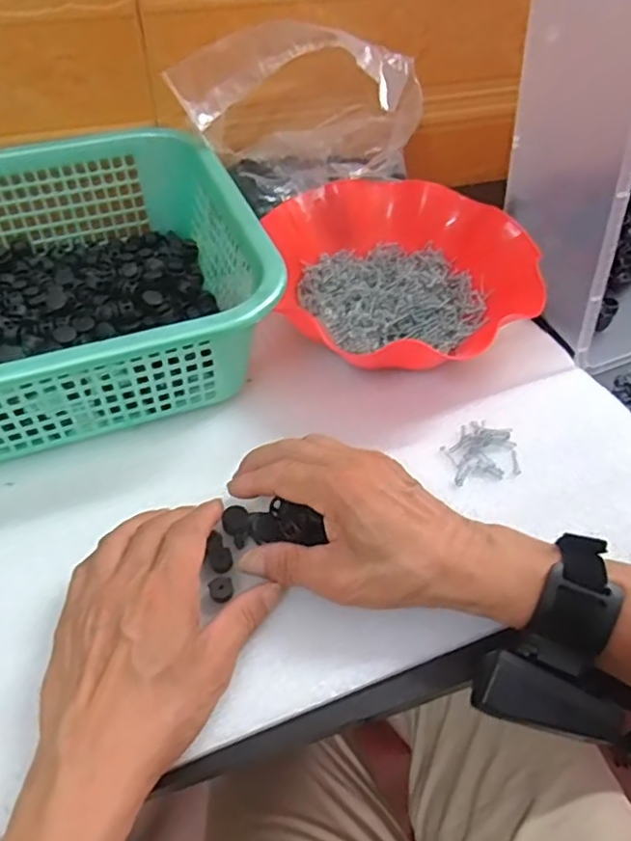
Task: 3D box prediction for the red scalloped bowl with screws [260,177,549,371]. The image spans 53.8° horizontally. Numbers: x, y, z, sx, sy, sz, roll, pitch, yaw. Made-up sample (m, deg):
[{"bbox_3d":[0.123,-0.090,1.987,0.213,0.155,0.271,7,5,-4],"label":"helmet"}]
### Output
[{"bbox_3d":[0.071,-0.124,0.515,0.188,0.059,0.190,2,50,-2],"label":"red scalloped bowl with screws"}]

